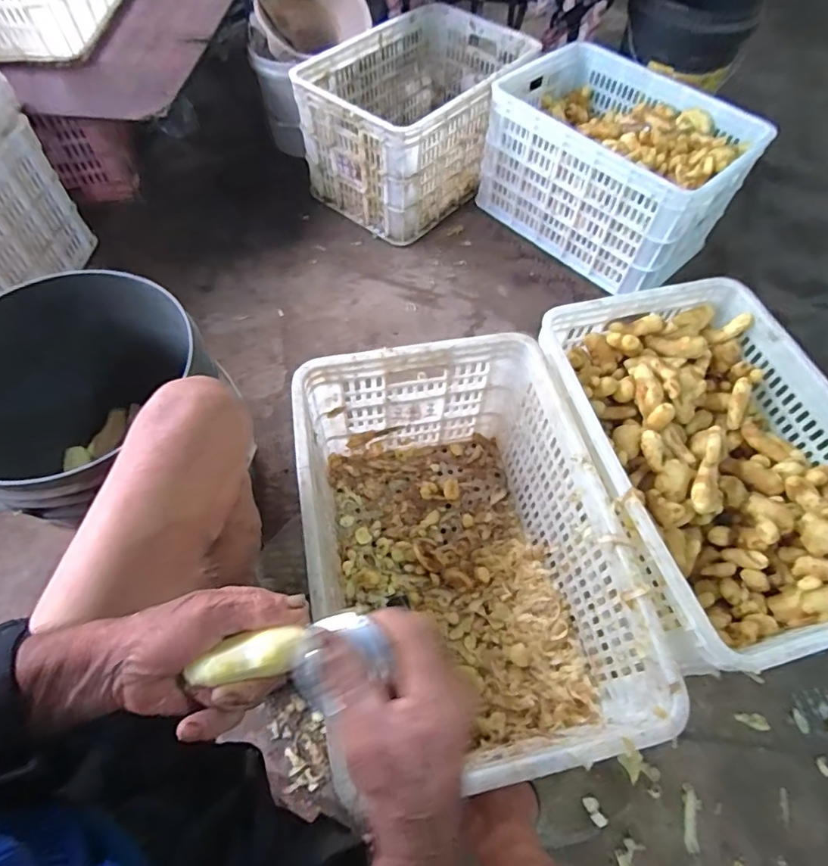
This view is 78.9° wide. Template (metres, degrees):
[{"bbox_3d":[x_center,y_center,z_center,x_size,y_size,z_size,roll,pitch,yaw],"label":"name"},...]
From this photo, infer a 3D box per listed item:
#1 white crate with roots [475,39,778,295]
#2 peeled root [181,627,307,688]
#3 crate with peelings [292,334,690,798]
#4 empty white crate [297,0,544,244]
[{"bbox_3d":[0.474,-0.643,1.225,0.544,0.280,0.402,40,66,19],"label":"white crate with roots"},{"bbox_3d":[-0.103,0.145,0.324,0.072,0.022,0.024,-15,61,-4],"label":"peeled root"},{"bbox_3d":[0.048,0.169,0.710,0.349,0.294,0.508,-8,60,-8],"label":"crate with peelings"},{"bbox_3d":[0.014,-0.797,1.293,0.364,0.289,0.546,36,64,16],"label":"empty white crate"}]

